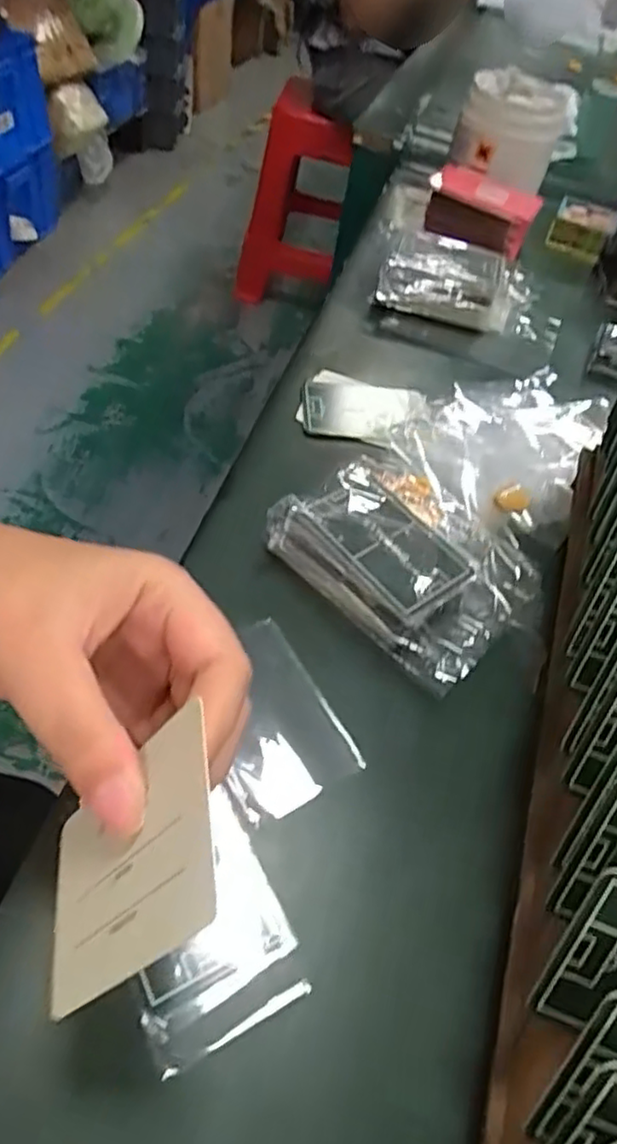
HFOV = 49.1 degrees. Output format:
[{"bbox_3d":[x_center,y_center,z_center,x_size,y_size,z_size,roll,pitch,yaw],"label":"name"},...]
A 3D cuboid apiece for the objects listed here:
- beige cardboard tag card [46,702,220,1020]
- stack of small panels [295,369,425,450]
[{"bbox_3d":[-0.048,0.076,0.175,0.004,0.083,0.051,20,40,-33],"label":"beige cardboard tag card"},{"bbox_3d":[0.034,-0.109,0.452,0.078,0.010,0.068,15,50,1],"label":"stack of small panels"}]

